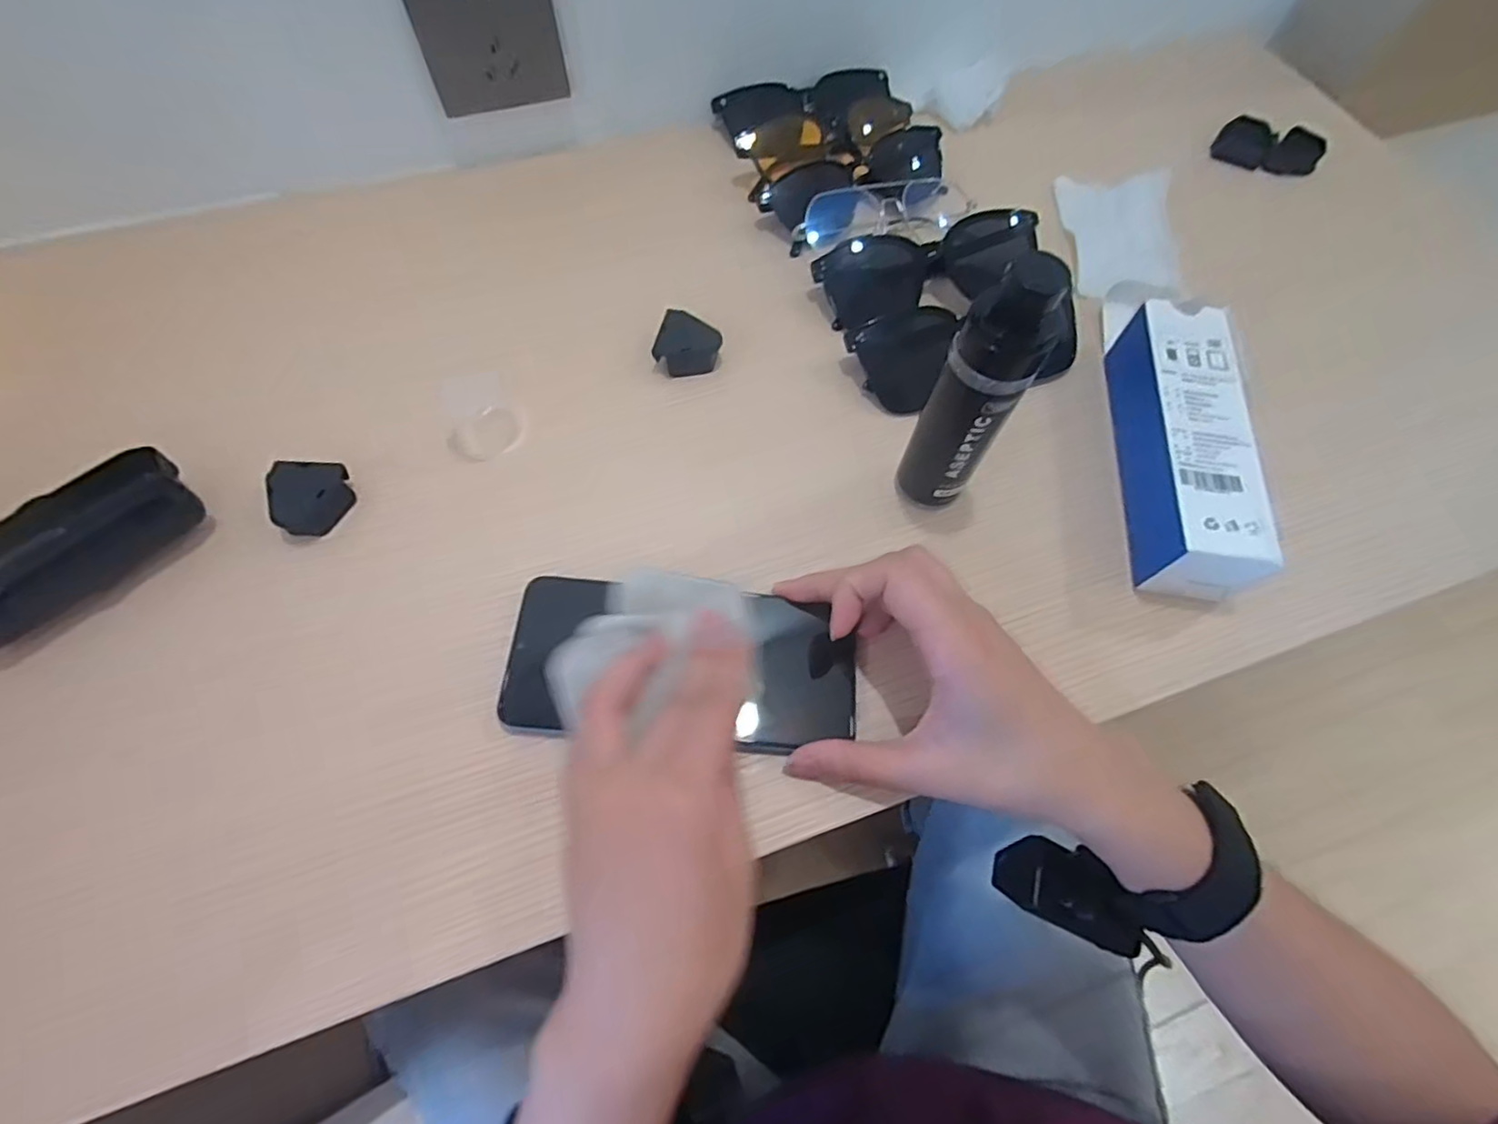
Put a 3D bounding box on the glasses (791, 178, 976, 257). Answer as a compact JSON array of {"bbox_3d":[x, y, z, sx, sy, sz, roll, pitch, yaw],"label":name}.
[{"bbox_3d":[0.092,-0.237,0.434,0.129,0.027,0.040,-12,65,-8],"label":"glasses"}]

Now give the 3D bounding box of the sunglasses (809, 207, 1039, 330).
[{"bbox_3d":[0.110,-0.183,0.405,0.135,0.038,0.054,-9,65,-7],"label":"sunglasses"}]

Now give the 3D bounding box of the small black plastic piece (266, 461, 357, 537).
[{"bbox_3d":[-0.226,-0.033,0.329,0.035,0.015,0.036,-4,64,-4],"label":"small black plastic piece"}]

